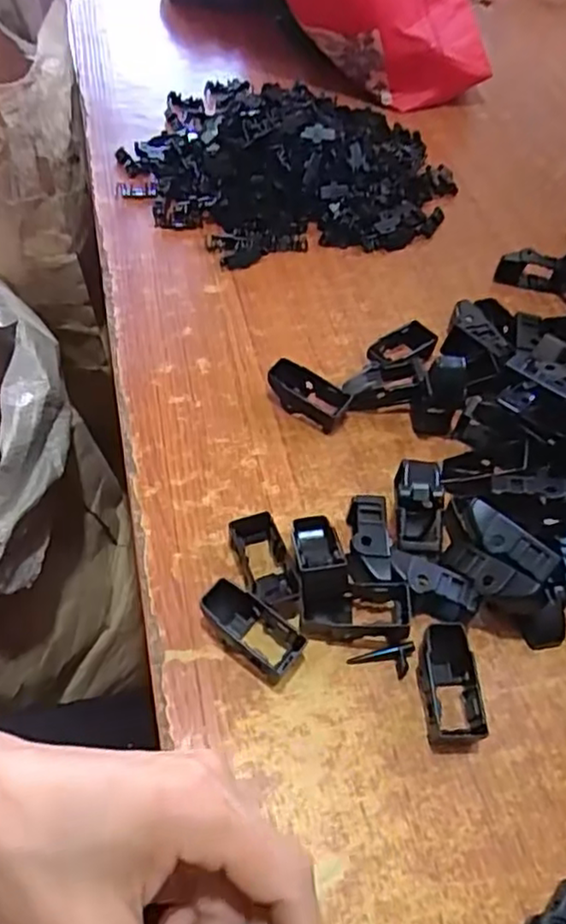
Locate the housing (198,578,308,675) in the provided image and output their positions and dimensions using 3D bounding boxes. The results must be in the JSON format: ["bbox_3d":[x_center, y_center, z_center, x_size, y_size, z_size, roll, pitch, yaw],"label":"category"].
[{"bbox_3d":[-0.015,0.077,0.308,0.049,0.019,0.022,36,59,19],"label":"housing"}]

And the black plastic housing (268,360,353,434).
[{"bbox_3d":[0.015,-0.041,0.395,0.046,0.022,0.025,32,58,17],"label":"black plastic housing"}]

